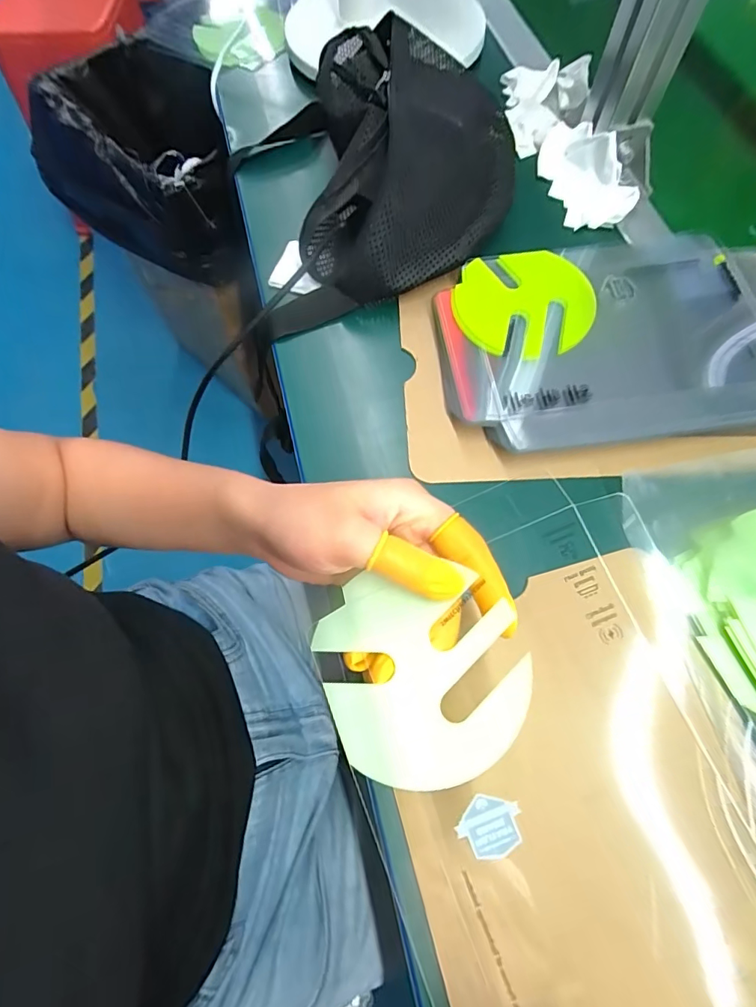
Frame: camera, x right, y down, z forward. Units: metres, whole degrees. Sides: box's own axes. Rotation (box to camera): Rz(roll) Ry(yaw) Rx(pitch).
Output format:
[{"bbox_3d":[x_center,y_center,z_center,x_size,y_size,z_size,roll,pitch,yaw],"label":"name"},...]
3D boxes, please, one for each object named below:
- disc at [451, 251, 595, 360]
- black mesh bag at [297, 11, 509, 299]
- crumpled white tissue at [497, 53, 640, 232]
[{"bbox_3d":[0.101,-0.142,0.336,0.093,0.006,0.088,-1,71,3],"label":"disc"},{"bbox_3d":[0.026,-0.277,0.378,0.159,0.068,0.248,1,69,2],"label":"black mesh bag"},{"bbox_3d":[0.162,-0.326,0.418,0.076,0.034,0.216,-10,67,-3],"label":"crumpled white tissue"}]

